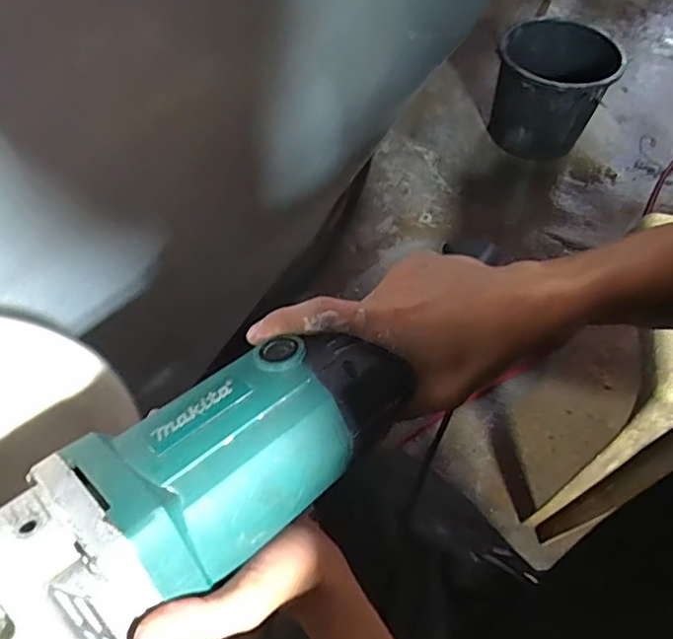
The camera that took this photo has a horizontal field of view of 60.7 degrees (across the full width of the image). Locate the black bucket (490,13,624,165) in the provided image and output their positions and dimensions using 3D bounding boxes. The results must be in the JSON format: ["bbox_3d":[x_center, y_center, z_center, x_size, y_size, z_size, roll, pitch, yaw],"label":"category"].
[{"bbox_3d":[0.478,-0.512,1.321,0.245,0.271,0.245,0,55,-1],"label":"black bucket"}]

